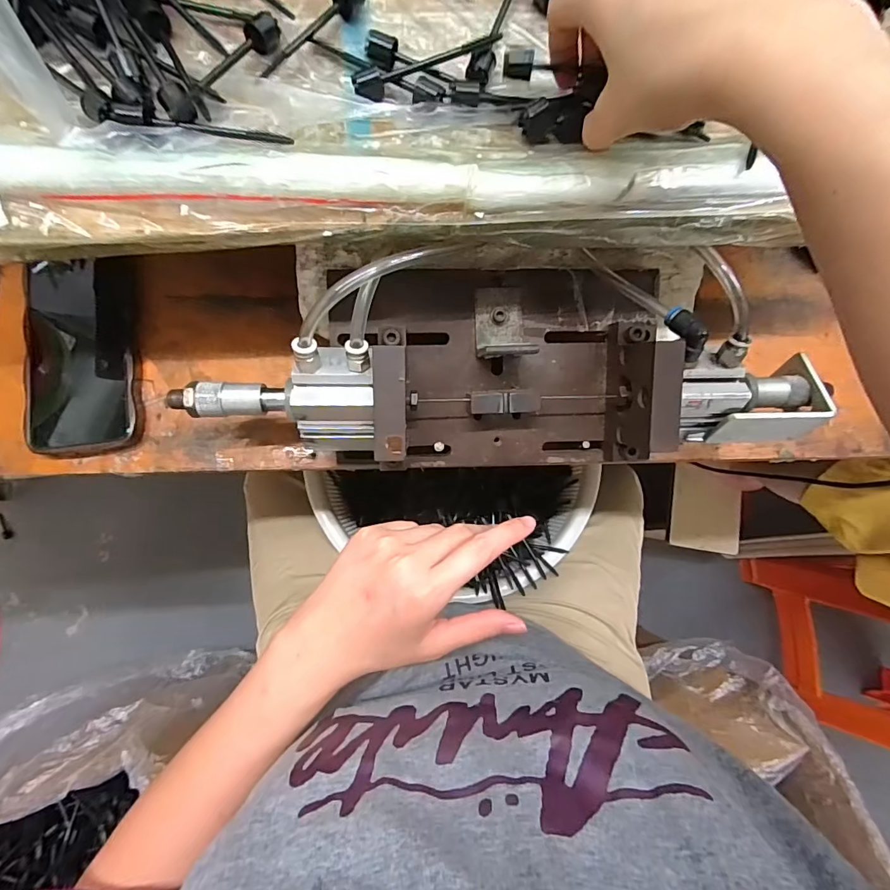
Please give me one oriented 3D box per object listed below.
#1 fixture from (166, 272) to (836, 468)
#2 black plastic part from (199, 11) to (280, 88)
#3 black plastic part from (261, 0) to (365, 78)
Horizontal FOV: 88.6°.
[{"bbox_3d":[0.044,-0.058,0.334,0.434,0.109,0.138,-1,81,-4],"label":"fixture"},{"bbox_3d":[-0.114,-0.216,0.252,0.013,0.010,0.059,40,81,3],"label":"black plastic part"},{"bbox_3d":[-0.077,-0.236,0.257,0.012,0.013,0.080,42,81,3],"label":"black plastic part"}]

